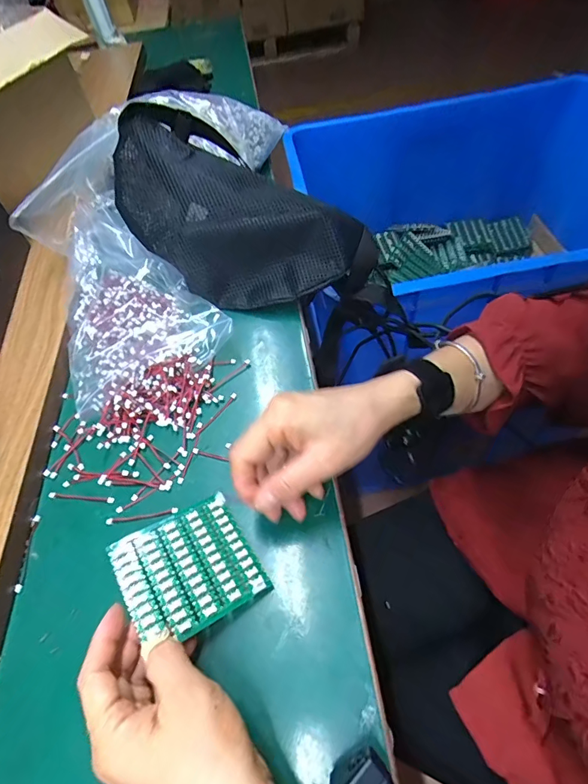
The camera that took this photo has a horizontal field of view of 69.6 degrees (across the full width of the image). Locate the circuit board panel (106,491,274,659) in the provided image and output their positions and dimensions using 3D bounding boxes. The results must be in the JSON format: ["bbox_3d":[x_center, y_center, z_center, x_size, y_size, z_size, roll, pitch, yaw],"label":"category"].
[{"bbox_3d":[-0.074,0.123,0.300,0.088,0.007,0.082,-23,55,-26],"label":"circuit board panel"}]

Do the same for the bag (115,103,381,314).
[{"bbox_3d":[-0.066,-0.186,0.446,0.274,0.117,0.148,35,67,25],"label":"bag"}]

